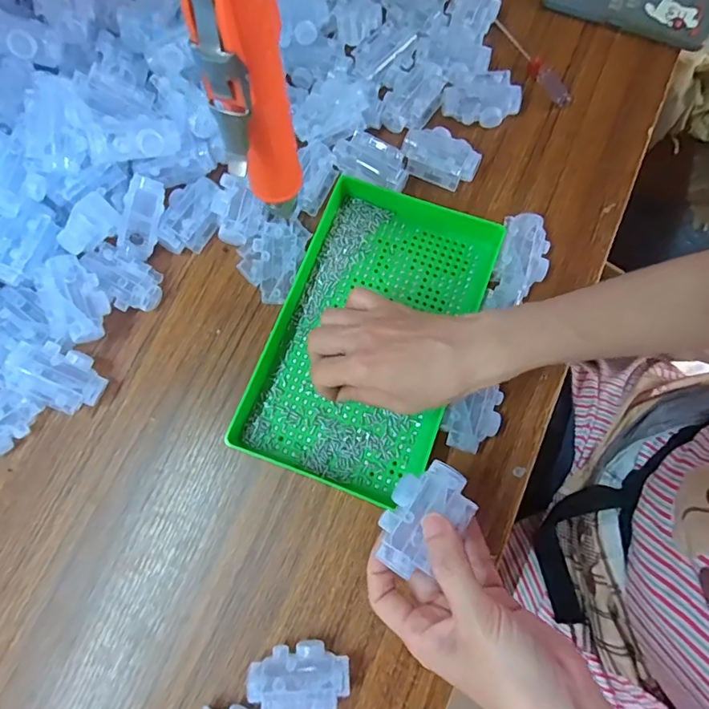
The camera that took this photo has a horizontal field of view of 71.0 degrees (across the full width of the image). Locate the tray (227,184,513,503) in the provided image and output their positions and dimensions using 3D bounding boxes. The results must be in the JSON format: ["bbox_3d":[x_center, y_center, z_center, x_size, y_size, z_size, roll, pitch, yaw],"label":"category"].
[{"bbox_3d":[0.012,-0.016,0.403,0.152,0.028,0.240,20,77,6],"label":"tray"}]

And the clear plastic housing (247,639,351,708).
[{"bbox_3d":[-0.039,0.232,0.356,0.070,0.029,0.045,-8,76,-1],"label":"clear plastic housing"}]

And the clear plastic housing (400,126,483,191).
[{"bbox_3d":[0.079,-0.182,0.460,0.071,0.028,0.044,23,77,7],"label":"clear plastic housing"}]

